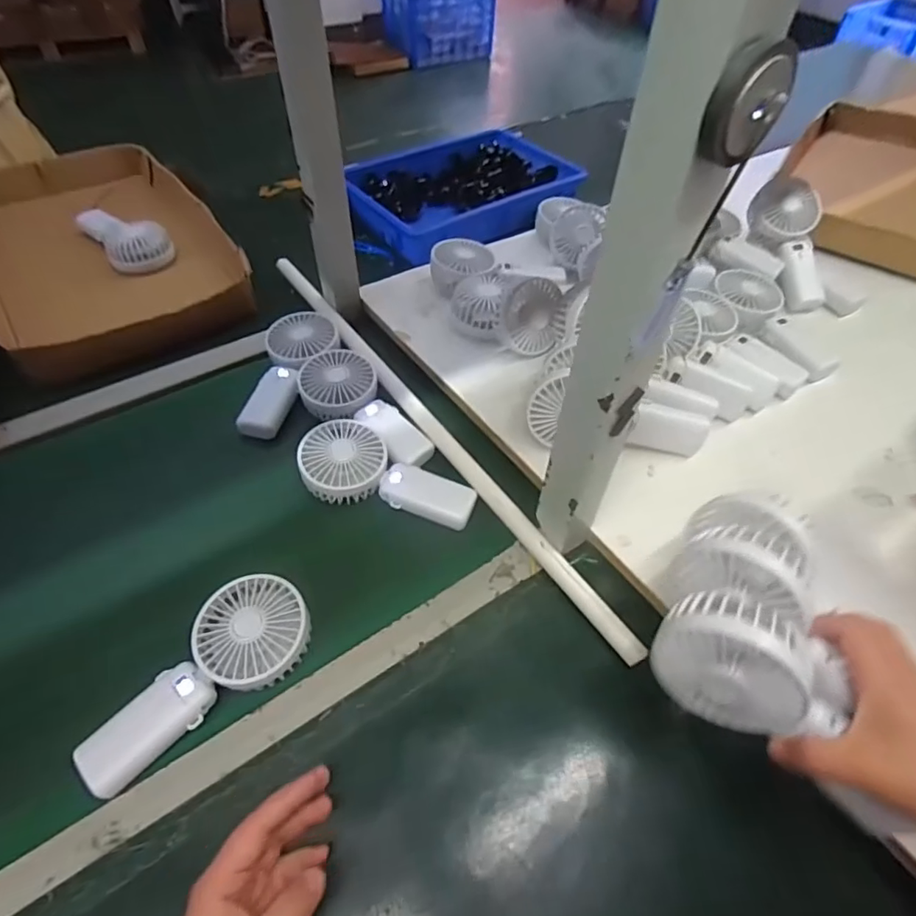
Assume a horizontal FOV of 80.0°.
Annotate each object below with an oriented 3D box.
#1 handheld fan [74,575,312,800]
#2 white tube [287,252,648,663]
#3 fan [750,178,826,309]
[{"bbox_3d":[-0.206,0.166,0.431,0.179,0.029,0.085,-31,58,-22],"label":"handheld fan"},{"bbox_3d":[-0.049,-0.056,0.611,0.027,0.014,0.678,-29,57,-22],"label":"white tube"},{"bbox_3d":[0.466,-0.296,0.763,0.080,0.054,0.183,-11,85,-9],"label":"fan"}]

